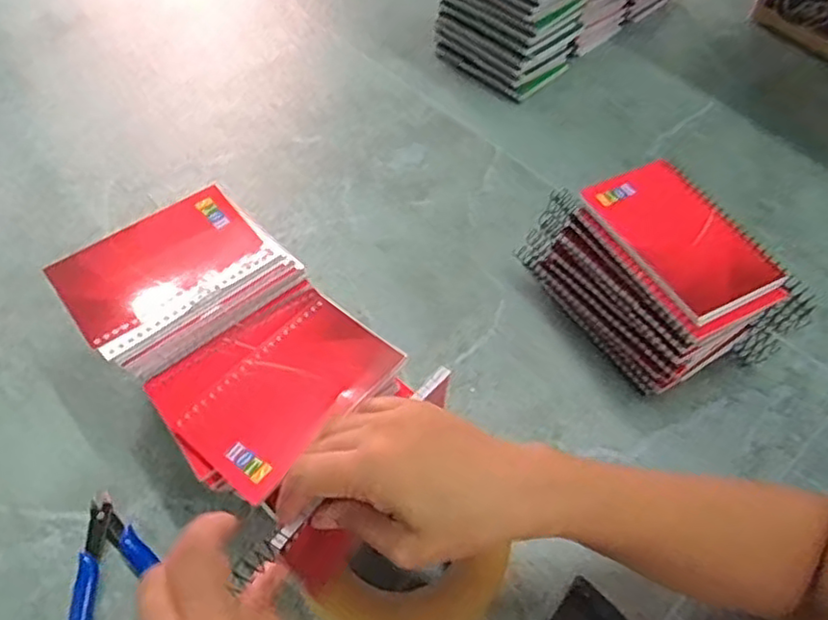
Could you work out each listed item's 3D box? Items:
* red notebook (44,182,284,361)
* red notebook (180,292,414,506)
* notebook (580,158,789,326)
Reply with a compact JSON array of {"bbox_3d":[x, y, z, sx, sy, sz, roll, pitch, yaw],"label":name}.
[{"bbox_3d":[-0.170,-0.033,0.454,0.131,0.006,0.090,-35,62,-24],"label":"red notebook"},{"bbox_3d":[-0.077,0.050,0.421,0.078,0.006,0.130,34,61,23],"label":"red notebook"},{"bbox_3d":[0.187,-0.055,0.469,0.084,0.011,0.130,-23,58,-17],"label":"notebook"}]

